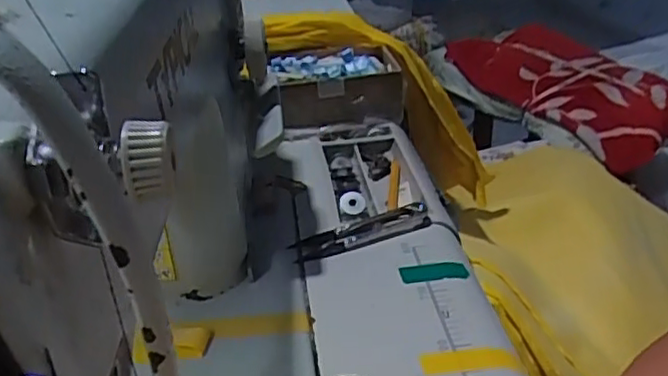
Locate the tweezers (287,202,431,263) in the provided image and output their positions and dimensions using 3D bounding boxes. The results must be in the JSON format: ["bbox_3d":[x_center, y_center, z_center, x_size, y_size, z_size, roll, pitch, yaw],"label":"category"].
[{"bbox_3d":[0.021,0.031,0.474,0.101,0.014,0.021,-12,29,-17],"label":"tweezers"}]

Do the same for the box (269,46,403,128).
[{"bbox_3d":[-0.001,-0.103,0.689,0.144,0.061,0.118,-7,28,-9],"label":"box"}]

